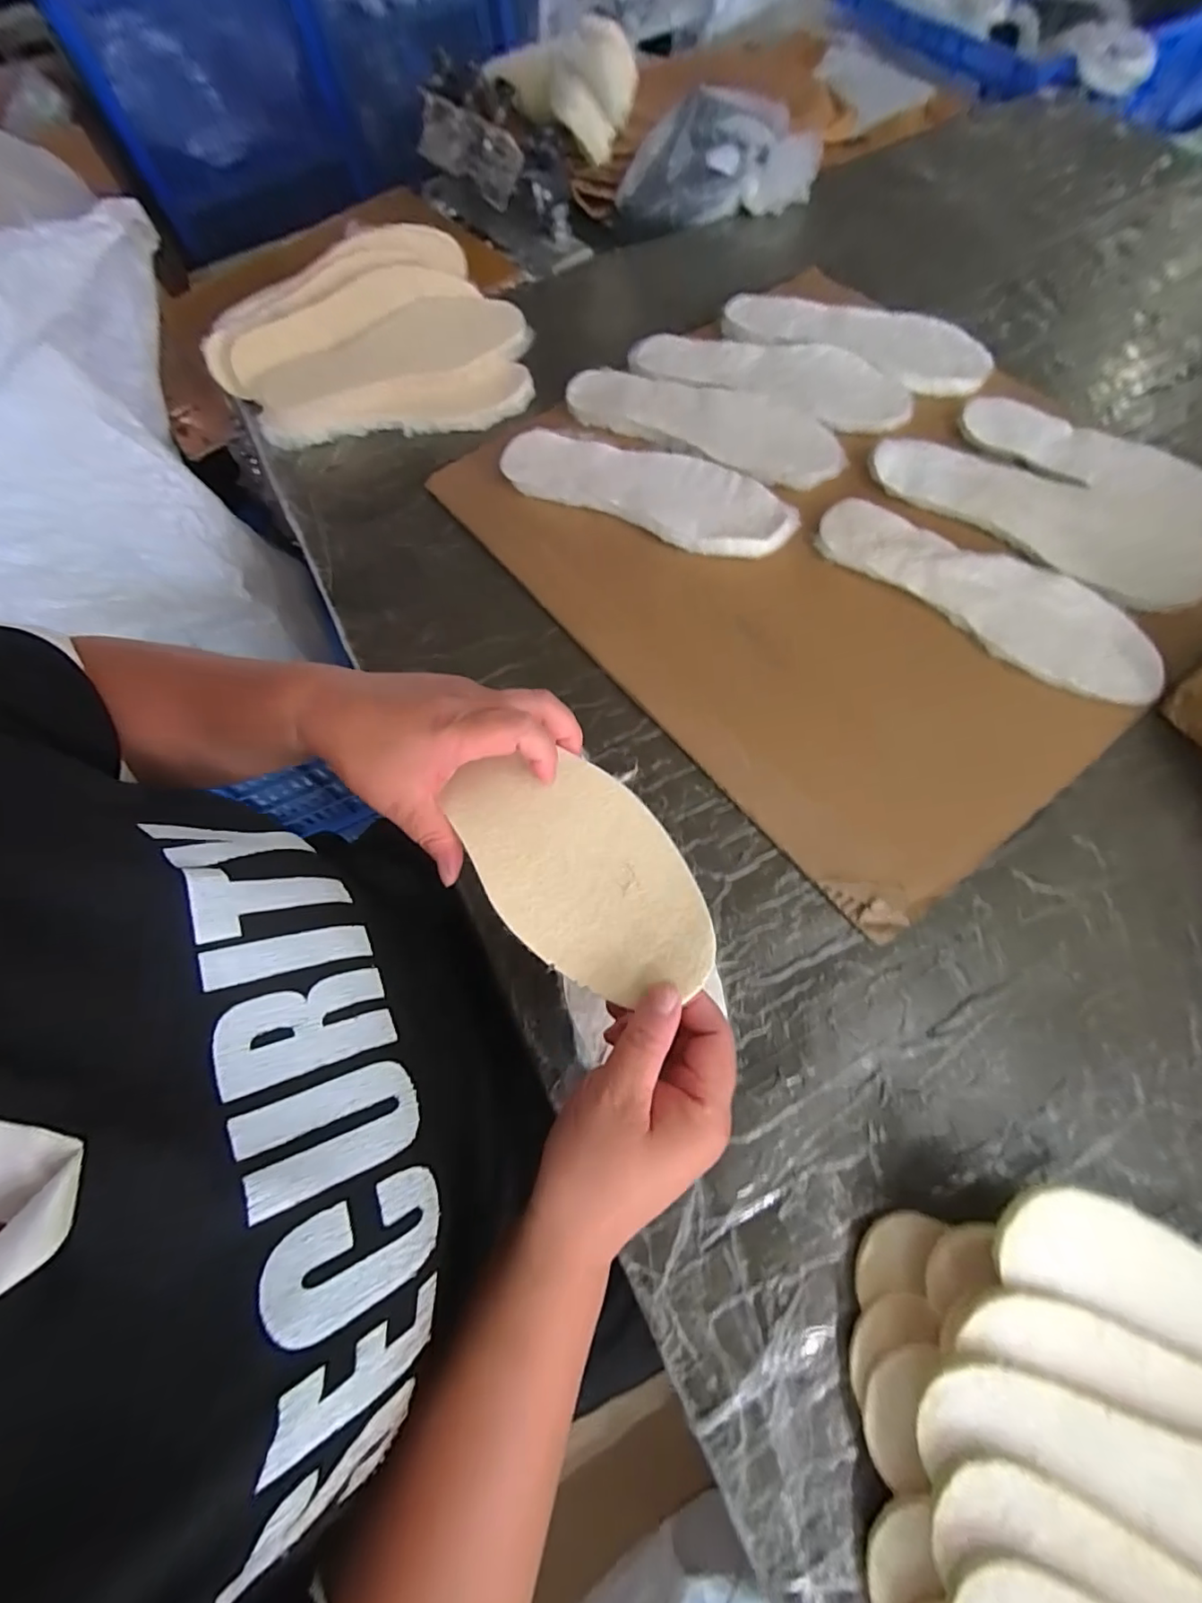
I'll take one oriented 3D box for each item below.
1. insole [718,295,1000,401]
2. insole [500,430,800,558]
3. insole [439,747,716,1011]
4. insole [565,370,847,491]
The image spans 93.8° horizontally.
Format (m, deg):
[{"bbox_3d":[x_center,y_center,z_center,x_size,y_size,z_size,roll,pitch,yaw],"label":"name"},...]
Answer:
[{"bbox_3d":[0.268,-0.496,0.595,0.276,0.011,0.101,28,72,15],"label":"insole"},{"bbox_3d":[0.044,-0.306,0.541,0.286,0.019,0.097,25,75,13],"label":"insole"},{"bbox_3d":[-0.010,0.034,0.298,0.093,0.007,0.156,-31,69,-10],"label":"insole"},{"bbox_3d":[0.105,-0.387,0.573,0.282,0.017,0.098,27,72,15],"label":"insole"}]

